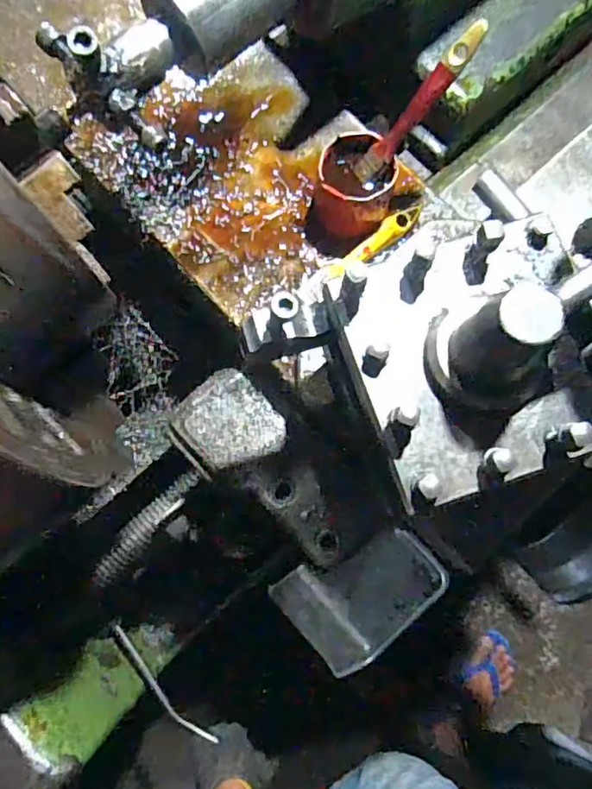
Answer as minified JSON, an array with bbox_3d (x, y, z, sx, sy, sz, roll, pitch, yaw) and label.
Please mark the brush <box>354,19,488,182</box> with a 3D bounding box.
[{"bbox_3d":[0.088,-0.209,0.424,0.010,0.131,0.020,-26,77,-45],"label":"brush"}]

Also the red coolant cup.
[{"bbox_3d":[0.050,-0.173,0.478,0.062,0.058,0.067,0,79,-1],"label":"red coolant cup"}]

